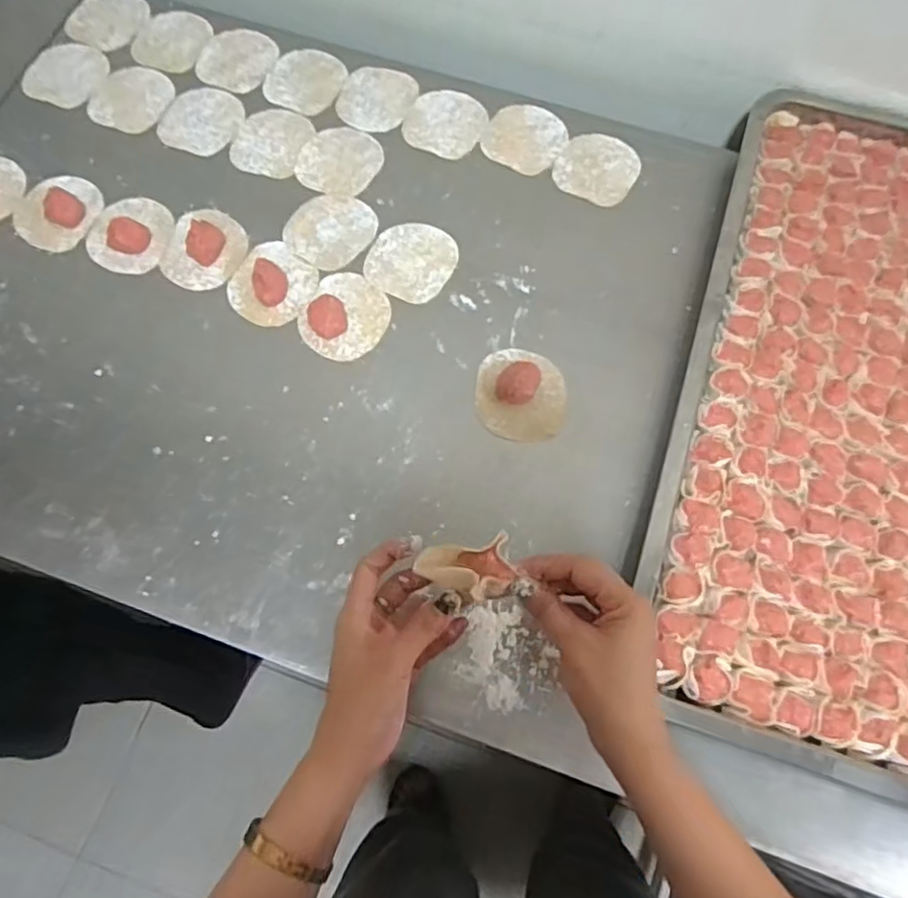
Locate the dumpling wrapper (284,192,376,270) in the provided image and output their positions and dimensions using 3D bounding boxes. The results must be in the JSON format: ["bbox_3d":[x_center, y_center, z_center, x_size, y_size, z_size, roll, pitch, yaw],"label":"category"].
[{"bbox_3d":[-0.119,-0.214,0.633,0.079,0.004,0.082,0,71,-1],"label":"dumpling wrapper"}]

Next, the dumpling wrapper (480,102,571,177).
[{"bbox_3d":[0.073,-0.319,0.672,0.080,0.005,0.081,0,71,-1],"label":"dumpling wrapper"}]

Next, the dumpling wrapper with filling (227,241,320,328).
[{"bbox_3d":[-0.169,-0.155,0.606,0.075,0.013,0.081,0,71,-1],"label":"dumpling wrapper with filling"}]

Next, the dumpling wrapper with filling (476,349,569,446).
[{"bbox_3d":[0.059,-0.050,0.569,0.075,0.016,0.085,1,71,-1],"label":"dumpling wrapper with filling"}]

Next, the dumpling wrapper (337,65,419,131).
[{"bbox_3d":[-0.082,-0.368,0.686,0.077,0.007,0.083,0,71,-1],"label":"dumpling wrapper"}]

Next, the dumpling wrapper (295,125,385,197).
[{"bbox_3d":[-0.115,-0.290,0.662,0.078,0.004,0.081,0,71,-1],"label":"dumpling wrapper"}]

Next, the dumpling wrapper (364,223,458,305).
[{"bbox_3d":[-0.041,-0.179,0.620,0.079,0.004,0.081,0,71,-1],"label":"dumpling wrapper"}]

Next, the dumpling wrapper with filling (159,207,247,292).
[{"bbox_3d":[-0.238,-0.192,0.617,0.075,0.019,0.080,11,71,3],"label":"dumpling wrapper with filling"}]

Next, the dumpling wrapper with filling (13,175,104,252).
[{"bbox_3d":[-0.381,-0.230,0.632,0.080,0.013,0.073,0,71,-1],"label":"dumpling wrapper with filling"}]

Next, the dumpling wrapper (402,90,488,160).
[{"bbox_3d":[-0.008,-0.339,0.679,0.079,0.006,0.081,22,72,6],"label":"dumpling wrapper"}]

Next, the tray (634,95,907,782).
[{"bbox_3d":[0.392,-0.045,0.553,0.388,0.052,0.597,19,72,5],"label":"tray"}]

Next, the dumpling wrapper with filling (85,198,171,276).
[{"bbox_3d":[-0.312,-0.208,0.625,0.073,0.017,0.083,12,71,3],"label":"dumpling wrapper with filling"}]

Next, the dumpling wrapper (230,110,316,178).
[{"bbox_3d":[-0.188,-0.316,0.671,0.071,0.004,0.086,17,72,5],"label":"dumpling wrapper"}]

